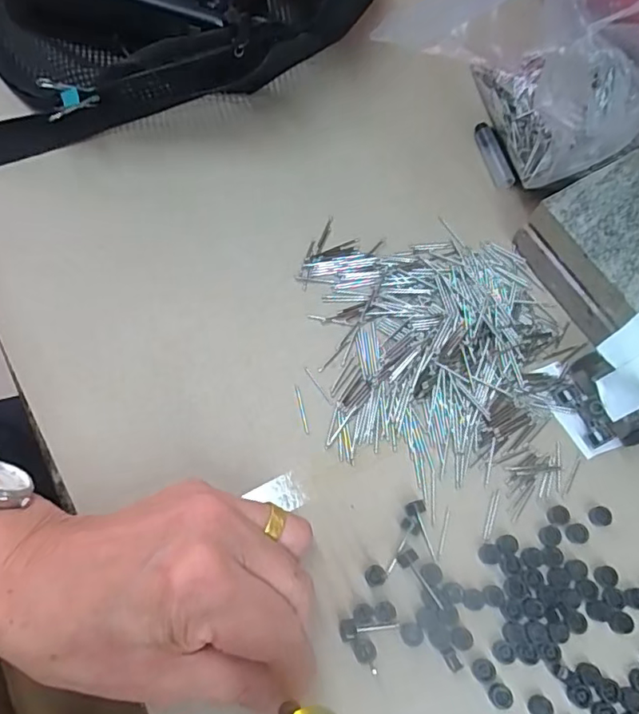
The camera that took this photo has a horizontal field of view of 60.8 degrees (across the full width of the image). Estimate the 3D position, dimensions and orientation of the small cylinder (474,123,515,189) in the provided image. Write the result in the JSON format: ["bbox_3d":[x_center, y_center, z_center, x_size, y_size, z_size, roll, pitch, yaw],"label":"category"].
[{"bbox_3d":[0.106,-0.123,0.333,0.009,0.008,0.046,-14,70,-7],"label":"small cylinder"}]

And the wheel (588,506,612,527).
[{"bbox_3d":[0.133,0.075,0.257,0.009,0.004,0.009,1,69,-2],"label":"wheel"}]

